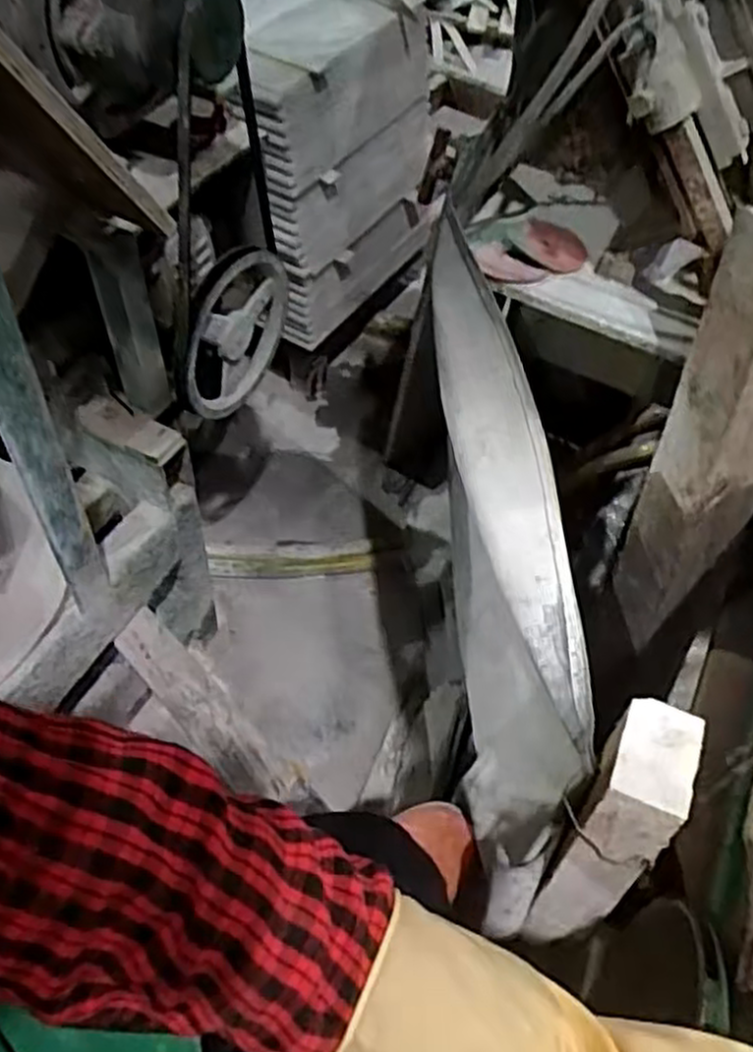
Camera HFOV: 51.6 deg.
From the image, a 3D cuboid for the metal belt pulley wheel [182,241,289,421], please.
[{"bbox_3d":[-0.168,-0.225,0.924,0.034,0.208,0.186,24,56,13],"label":"metal belt pulley wheel"}]

